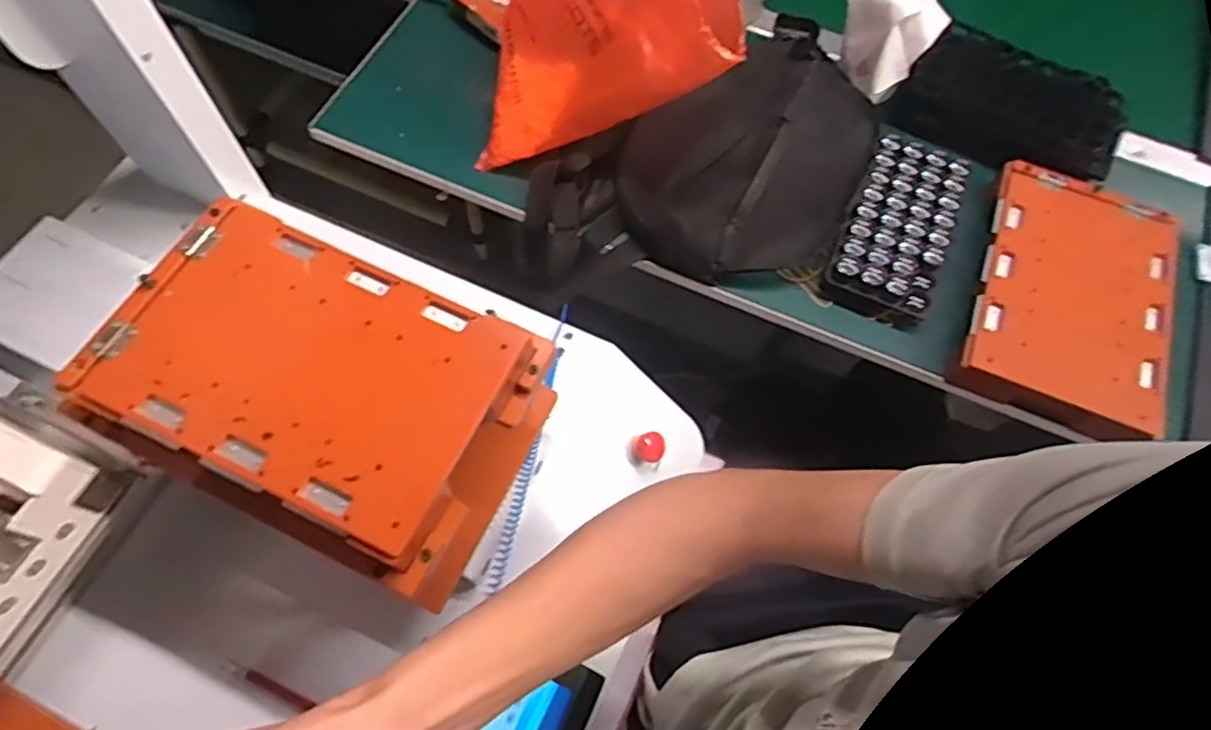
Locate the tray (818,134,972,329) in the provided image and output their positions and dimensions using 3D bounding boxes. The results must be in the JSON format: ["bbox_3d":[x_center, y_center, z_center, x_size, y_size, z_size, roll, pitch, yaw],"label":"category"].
[{"bbox_3d":[0.287,-0.136,0.692,0.098,0.030,0.197,23,66,8],"label":"tray"}]

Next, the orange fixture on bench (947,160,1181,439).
[{"bbox_3d":[0.437,-0.070,0.661,0.170,0.033,0.261,22,66,7],"label":"orange fixture on bench"}]

